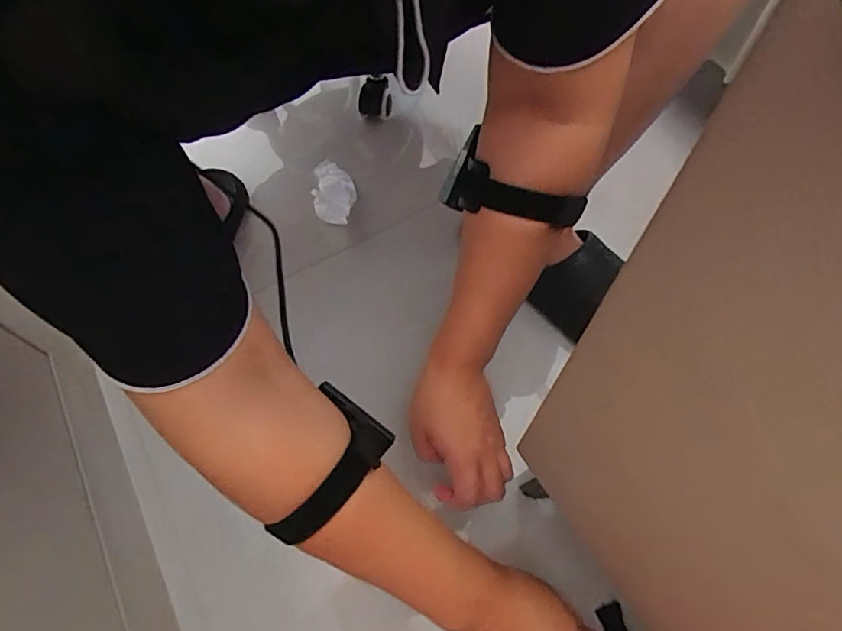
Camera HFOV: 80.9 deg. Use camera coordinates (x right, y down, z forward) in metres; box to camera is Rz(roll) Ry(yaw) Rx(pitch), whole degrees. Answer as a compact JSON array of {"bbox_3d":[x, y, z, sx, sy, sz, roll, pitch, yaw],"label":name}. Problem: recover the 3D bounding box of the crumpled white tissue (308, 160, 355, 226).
[{"bbox_3d":[-0.118,-0.169,0.669,0.054,0.020,0.116,-6,61,-5],"label":"crumpled white tissue"}]

